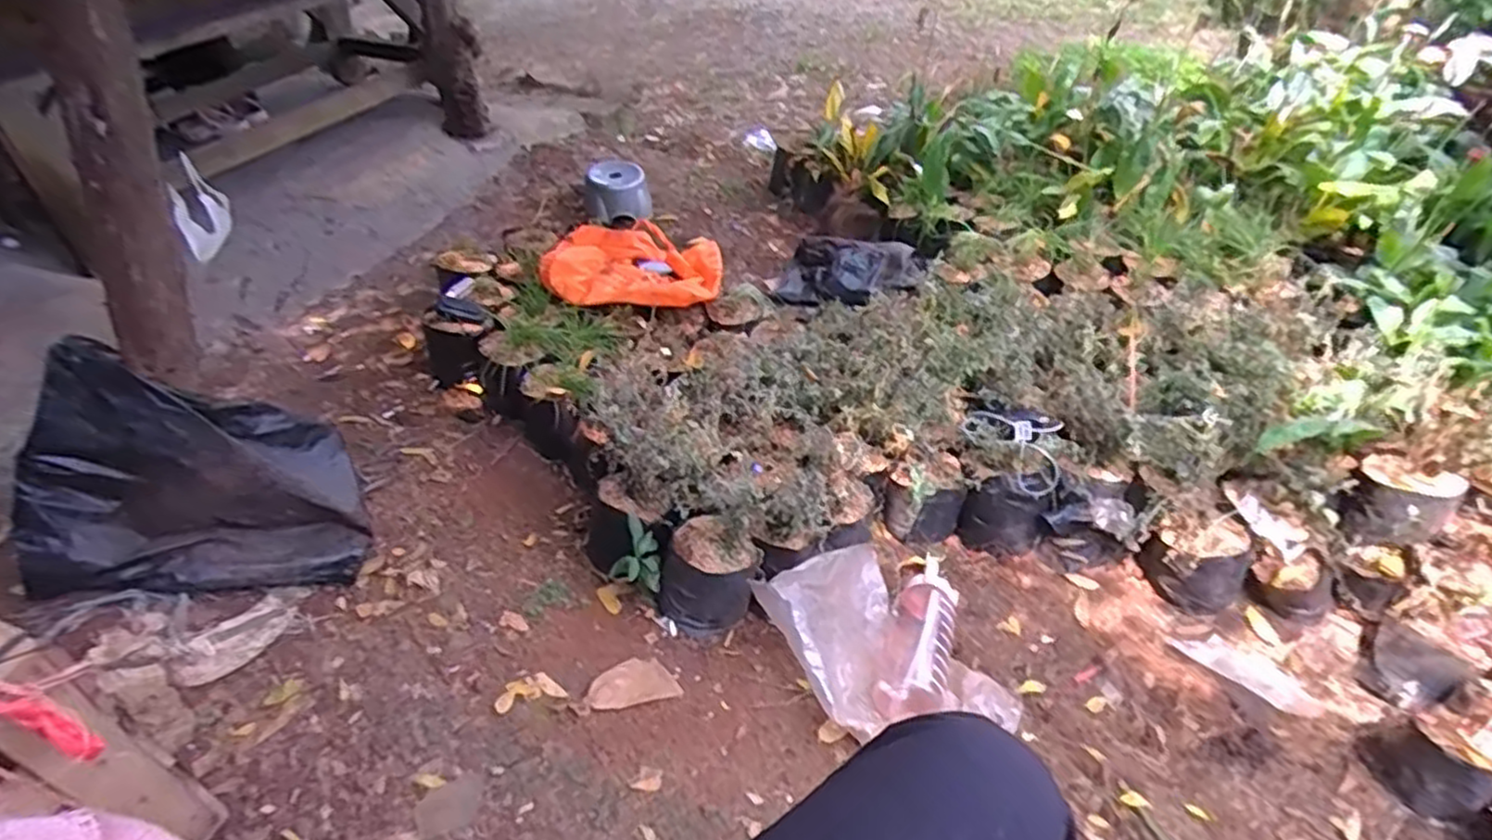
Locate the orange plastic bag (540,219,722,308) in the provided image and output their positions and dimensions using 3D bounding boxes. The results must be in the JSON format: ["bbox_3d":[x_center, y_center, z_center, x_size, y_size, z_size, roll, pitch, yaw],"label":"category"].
[{"bbox_3d":[-0.280,-0.378,1.848,0.425,0.130,0.410,0,42,7],"label":"orange plastic bag"}]

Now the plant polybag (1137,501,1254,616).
[{"bbox_3d":[0.820,0.243,1.347,0.163,0.173,0.144,27,51,31],"label":"plant polybag"}]

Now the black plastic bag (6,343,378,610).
[{"bbox_3d":[-0.764,0.085,0.991,0.351,0.364,0.180,-14,43,-8],"label":"black plastic bag"}]

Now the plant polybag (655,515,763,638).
[{"bbox_3d":[-0.056,0.267,1.258,0.146,0.160,0.149,-3,42,3],"label":"plant polybag"}]

